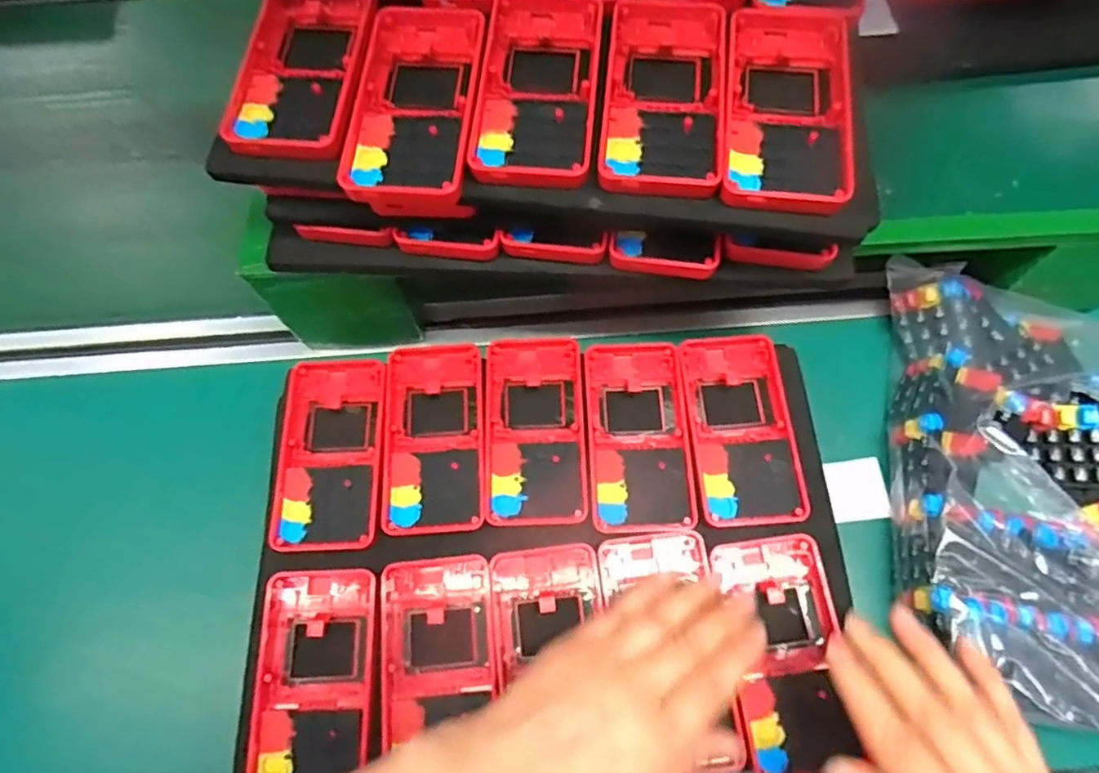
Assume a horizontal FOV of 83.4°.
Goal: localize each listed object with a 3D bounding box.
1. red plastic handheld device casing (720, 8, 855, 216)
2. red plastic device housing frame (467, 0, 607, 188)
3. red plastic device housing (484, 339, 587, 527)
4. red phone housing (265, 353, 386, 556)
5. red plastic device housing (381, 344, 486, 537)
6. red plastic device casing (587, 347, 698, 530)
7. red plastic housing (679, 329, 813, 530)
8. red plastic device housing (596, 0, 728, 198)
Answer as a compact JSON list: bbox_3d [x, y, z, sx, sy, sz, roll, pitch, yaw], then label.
[{"bbox_3d":[0.124,-0.149,0.324,0.062,0.013,0.129,7,66,5],"label":"red plastic handheld device casing"},{"bbox_3d":[-0.005,-0.164,0.335,0.061,0.015,0.132,5,66,4],"label":"red plastic device housing frame"},{"bbox_3d":[-0.009,0.024,0.392,0.060,0.015,0.124,-1,66,1],"label":"red plastic device housing"},{"bbox_3d":[-0.136,0.038,0.386,0.064,0.012,0.126,-3,65,0],"label":"red phone housing"},{"bbox_3d":[-0.072,0.029,0.389,0.060,0.012,0.122,-3,65,0],"label":"red plastic device housing"},{"bbox_3d":[0.055,0.030,0.391,0.060,0.020,0.122,-2,65,1],"label":"red plastic device casing"},{"bbox_3d":[0.119,0.025,0.389,0.061,0.016,0.121,-3,65,0],"label":"red plastic housing"},{"bbox_3d":[0.061,-0.159,0.329,0.061,0.016,0.129,6,66,4],"label":"red plastic device housing"}]

